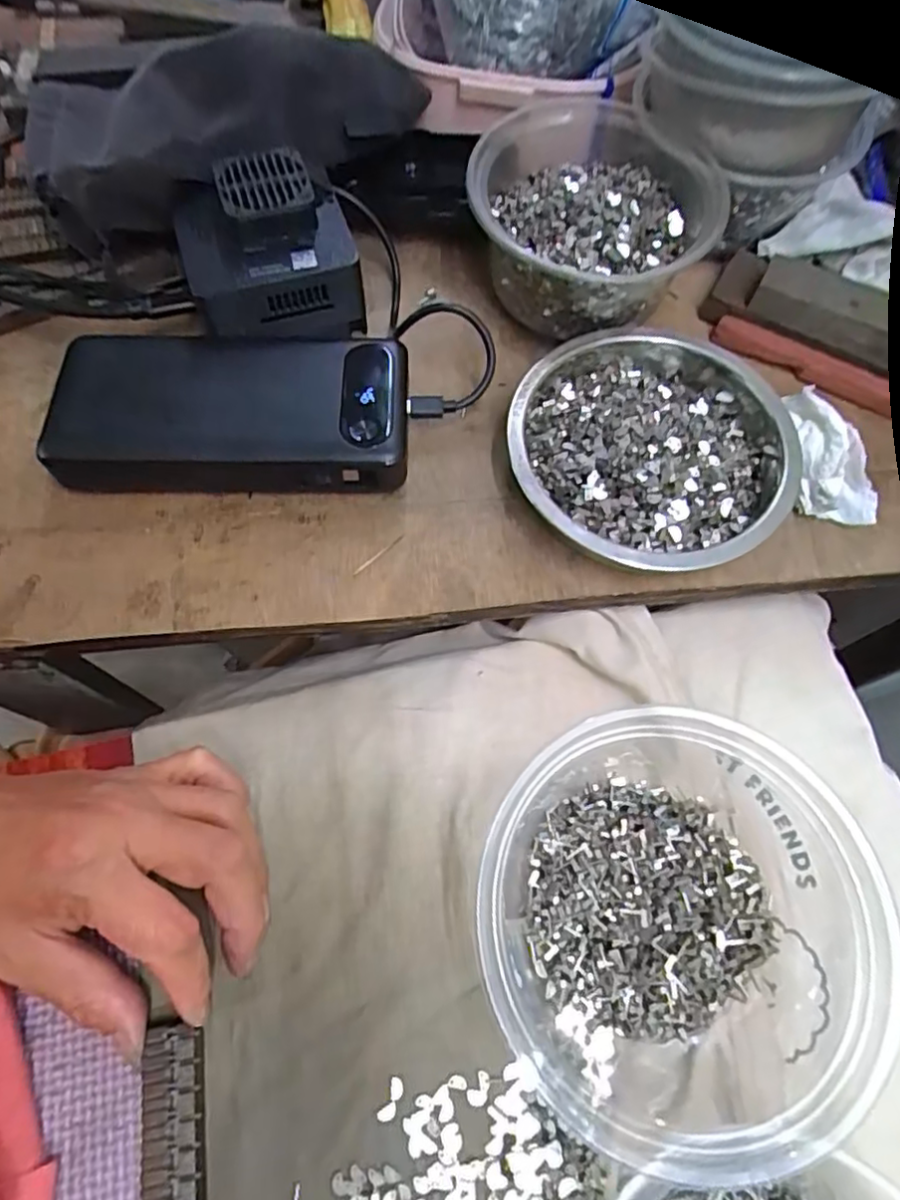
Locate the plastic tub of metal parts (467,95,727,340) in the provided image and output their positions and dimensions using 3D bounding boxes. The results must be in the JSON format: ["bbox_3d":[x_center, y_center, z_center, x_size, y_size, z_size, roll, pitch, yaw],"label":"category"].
[{"bbox_3d":[0.066,-0.184,0.317,0.112,0.059,0.122,4,67,1],"label":"plastic tub of metal parts"}]

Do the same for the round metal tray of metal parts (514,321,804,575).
[{"bbox_3d":[0.098,-0.071,0.288,0.141,0.032,0.119,-22,69,-11],"label":"round metal tray of metal parts"}]

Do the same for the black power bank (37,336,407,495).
[{"bbox_3d":[-0.097,-0.086,0.294,0.153,0.026,0.072,0,67,-2],"label":"black power bank"}]

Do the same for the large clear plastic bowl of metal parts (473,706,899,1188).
[{"bbox_3d":[0.089,0.110,0.230,0.145,0.053,0.128,-3,65,1],"label":"large clear plastic bowl of metal parts"}]

